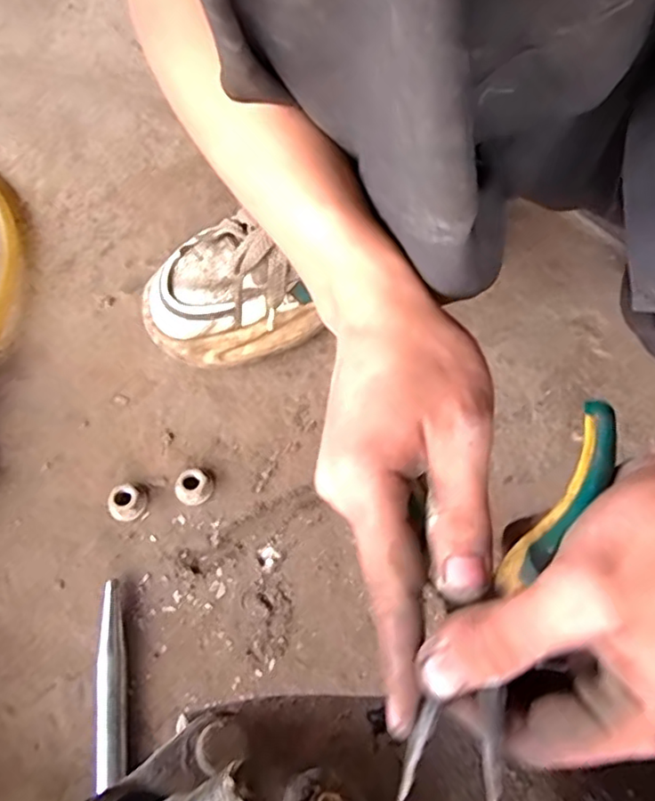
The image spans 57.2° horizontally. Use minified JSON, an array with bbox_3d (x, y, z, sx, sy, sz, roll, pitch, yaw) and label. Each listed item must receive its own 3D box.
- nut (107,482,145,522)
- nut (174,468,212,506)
[{"bbox_3d":[-0.132,0.066,0.392,0.023,0.012,0.023,-1,61,1],"label":"nut"},{"bbox_3d":[-0.089,0.056,0.396,0.024,0.013,0.022,-10,61,-3],"label":"nut"}]

